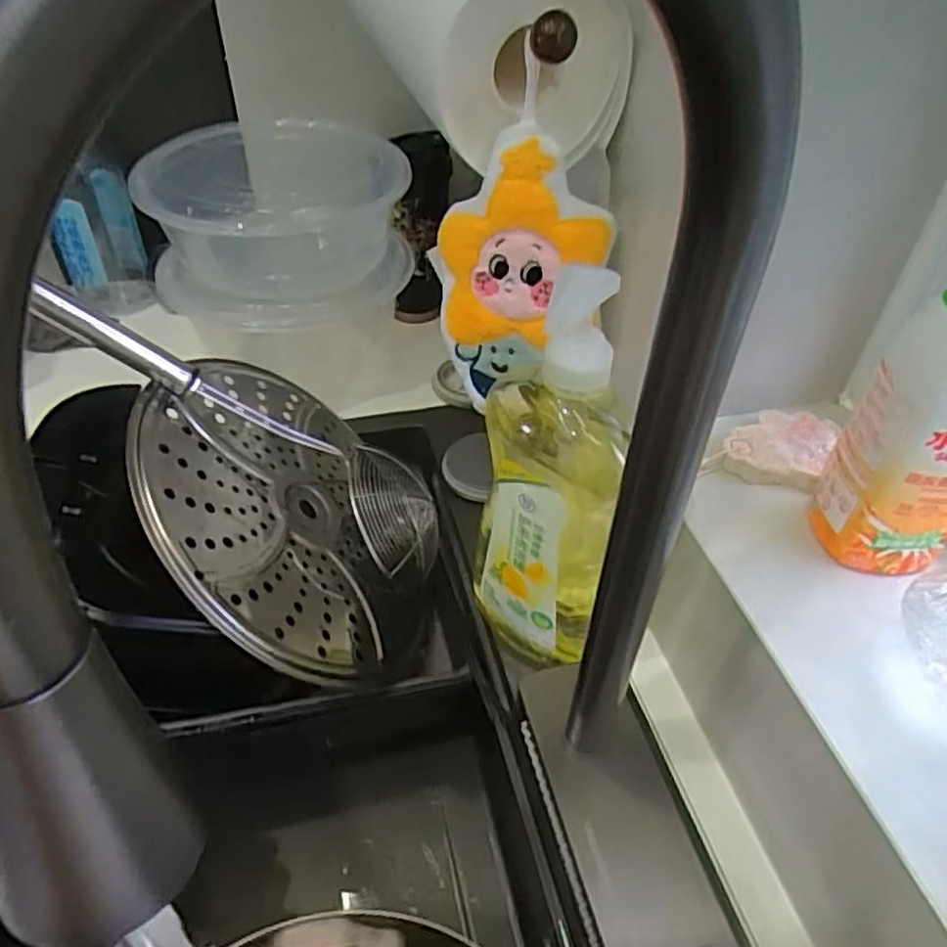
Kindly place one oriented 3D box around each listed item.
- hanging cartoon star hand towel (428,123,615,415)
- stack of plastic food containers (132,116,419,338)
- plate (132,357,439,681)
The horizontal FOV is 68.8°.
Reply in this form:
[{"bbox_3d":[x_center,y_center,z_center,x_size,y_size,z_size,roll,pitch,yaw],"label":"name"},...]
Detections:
[{"bbox_3d":[0.028,-0.133,0.464,0.114,0.168,0.038,13,46,11],"label":"hanging cartoon star hand towel"},{"bbox_3d":[-0.175,-0.227,0.622,0.210,0.110,0.205,-28,52,-27],"label":"stack of plastic food containers"},{"bbox_3d":[-0.143,0.032,0.523,0.268,0.027,0.236,61,23,11],"label":"plate"}]

